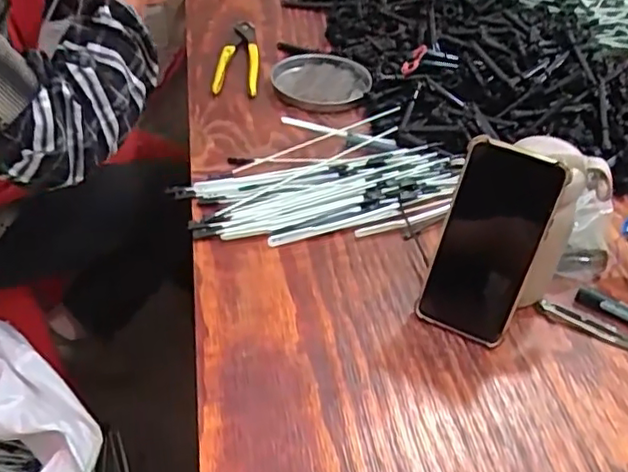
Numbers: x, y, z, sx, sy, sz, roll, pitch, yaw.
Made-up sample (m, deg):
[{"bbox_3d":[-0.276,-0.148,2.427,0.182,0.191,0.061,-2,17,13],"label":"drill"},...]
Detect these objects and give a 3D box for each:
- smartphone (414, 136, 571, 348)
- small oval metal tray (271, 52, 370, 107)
[{"bbox_3d":[0.142,0.009,0.506,0.076,0.163,0.015,23,27,19],"label":"smartphone"},{"bbox_3d":[0.010,-0.216,0.850,0.131,0.011,0.121,4,43,5],"label":"small oval metal tray"}]

